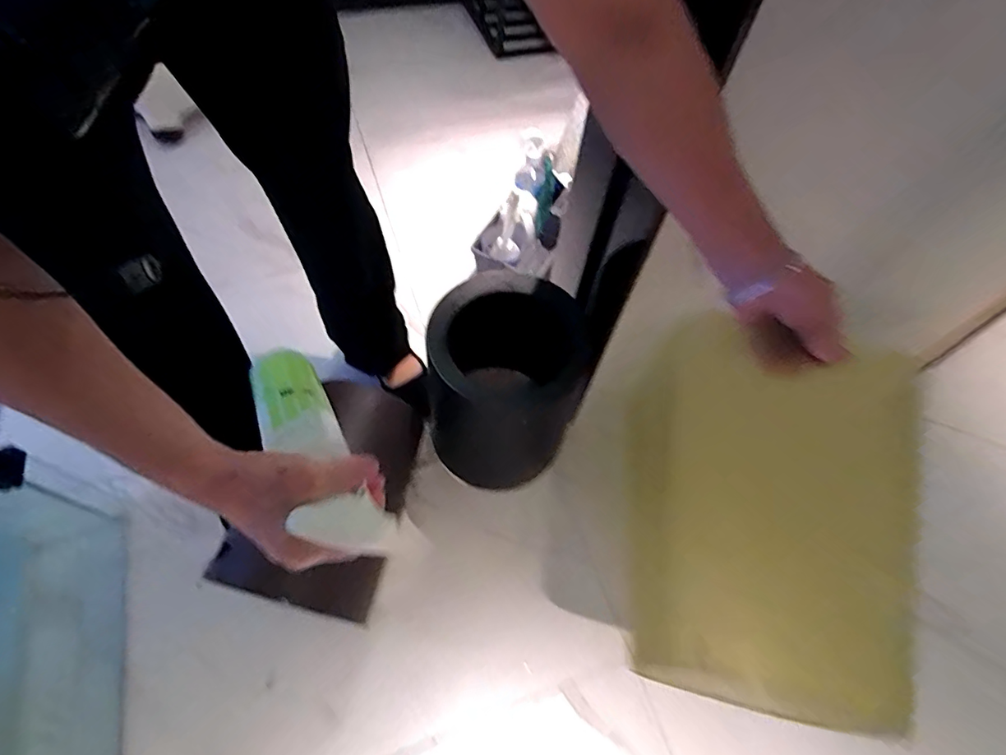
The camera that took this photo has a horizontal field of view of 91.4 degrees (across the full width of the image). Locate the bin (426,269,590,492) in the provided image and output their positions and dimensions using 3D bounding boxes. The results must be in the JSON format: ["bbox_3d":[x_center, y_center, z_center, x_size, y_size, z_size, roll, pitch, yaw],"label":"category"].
[{"bbox_3d":[-0.005,0.009,0.862,0.248,0.342,0.264,2,60,-3],"label":"bin"}]

